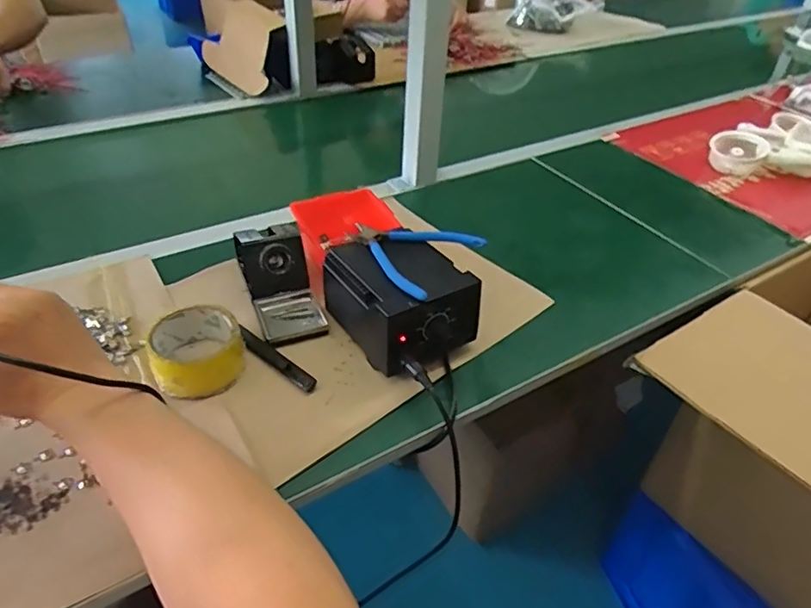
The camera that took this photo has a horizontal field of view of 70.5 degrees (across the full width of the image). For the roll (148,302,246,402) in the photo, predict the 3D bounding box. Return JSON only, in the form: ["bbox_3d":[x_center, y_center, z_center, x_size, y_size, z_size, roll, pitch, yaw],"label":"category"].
[{"bbox_3d":[-0.211,0.047,0.580,0.085,0.047,0.085,1,40,-1],"label":"roll"}]

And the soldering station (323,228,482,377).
[{"bbox_3d":[-0.009,-0.008,0.622,0.114,0.090,0.145,-25,47,-29],"label":"soldering station"}]

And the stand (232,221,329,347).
[{"bbox_3d":[-0.143,-0.032,0.660,0.074,0.076,0.155,-16,43,-20],"label":"stand"}]

